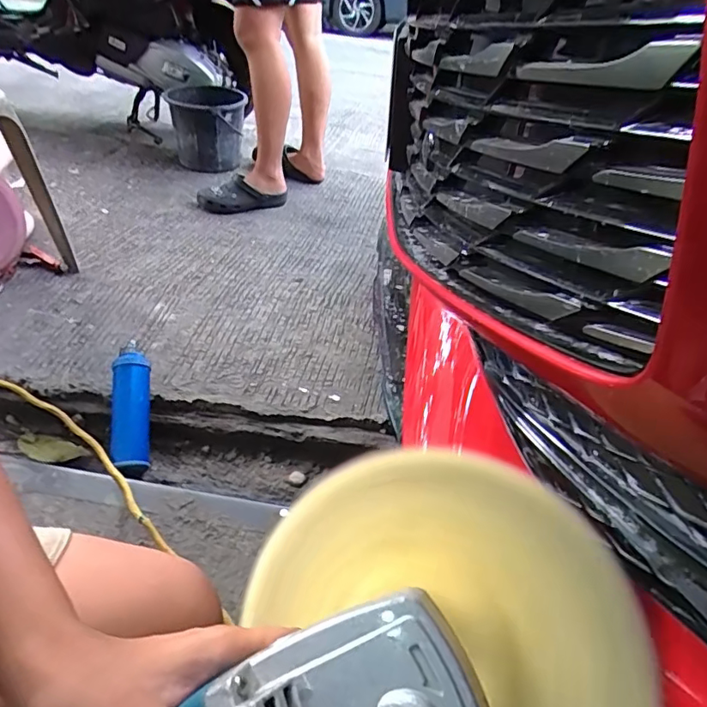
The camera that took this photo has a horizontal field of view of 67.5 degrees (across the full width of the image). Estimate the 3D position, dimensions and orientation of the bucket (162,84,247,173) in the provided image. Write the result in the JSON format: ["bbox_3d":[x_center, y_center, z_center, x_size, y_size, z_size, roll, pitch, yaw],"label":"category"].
[{"bbox_3d":[-0.463,-0.714,1.717,0.235,0.240,0.218,-9,33,-11],"label":"bucket"}]

